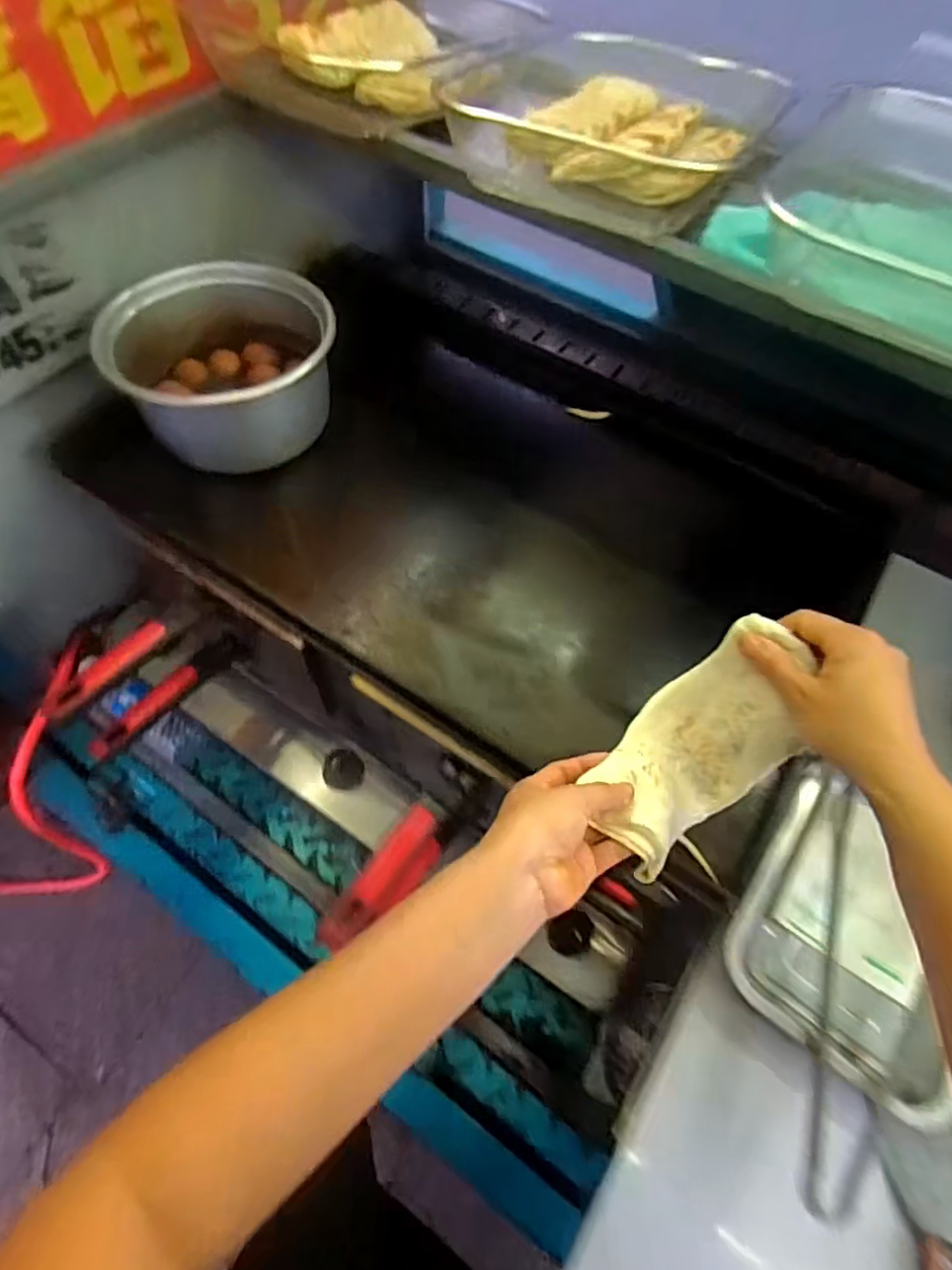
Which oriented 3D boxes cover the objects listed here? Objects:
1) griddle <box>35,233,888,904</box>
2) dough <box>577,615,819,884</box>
[{"bbox_3d":[0.012,-0.154,0.742,0.796,0.085,0.509,33,64,15],"label":"griddle"},{"bbox_3d":[0.148,0.080,0.435,0.152,0.115,0.088,-32,67,-19],"label":"dough"}]

